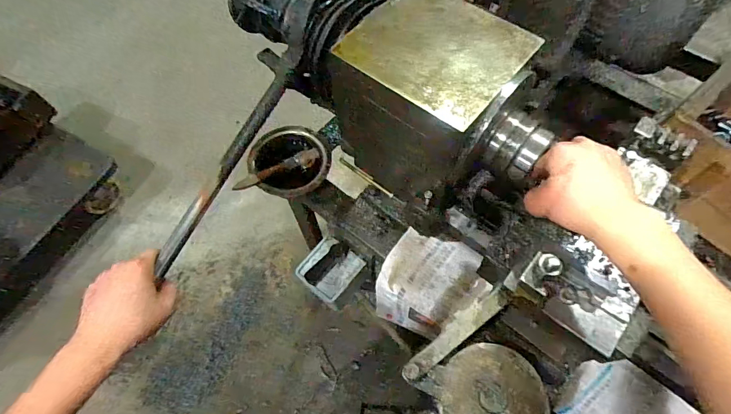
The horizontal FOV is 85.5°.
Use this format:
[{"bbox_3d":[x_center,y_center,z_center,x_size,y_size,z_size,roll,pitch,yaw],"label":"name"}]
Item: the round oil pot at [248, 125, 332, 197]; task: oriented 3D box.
[{"bbox_3d":[-0.130,-0.078,0.682,0.121,0.071,0.122,29,88,-10],"label":"round oil pot"}]

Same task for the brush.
[{"bbox_3d":[-0.142,-0.061,0.637,0.143,0.017,0.021,-24,65,-10],"label":"brush"}]

